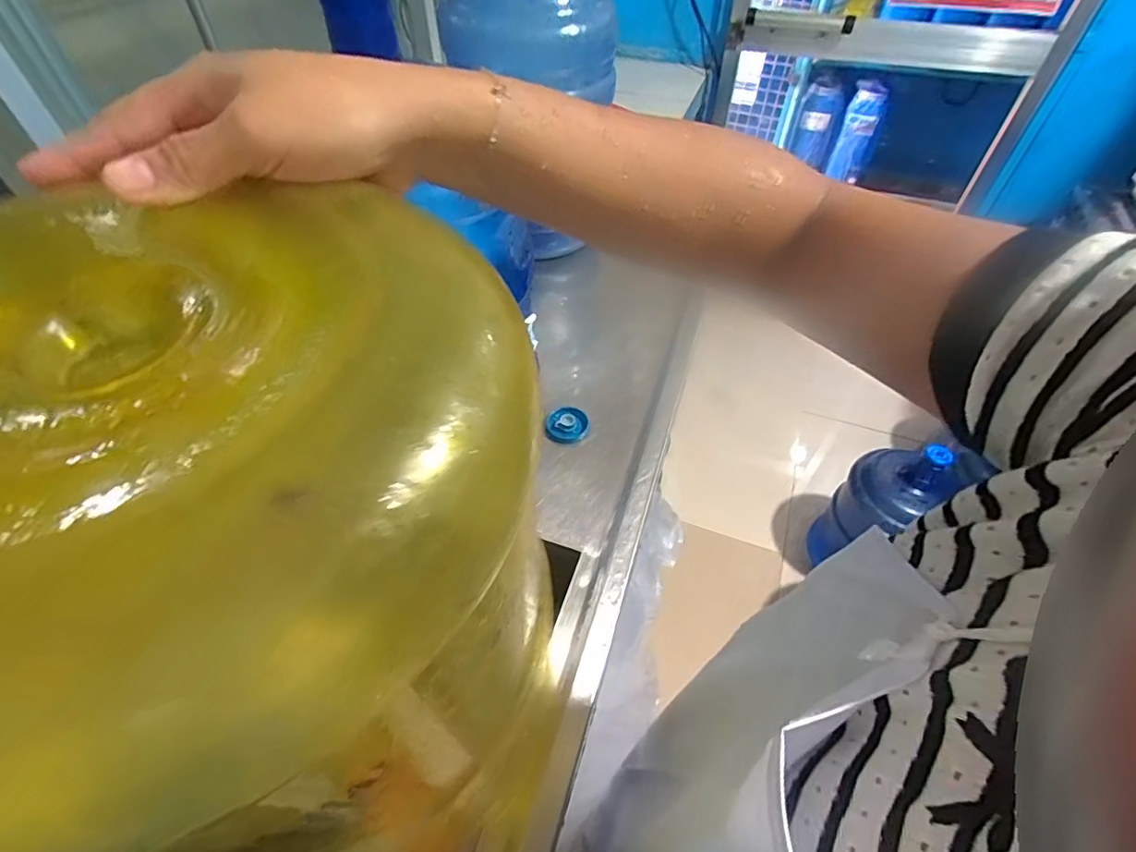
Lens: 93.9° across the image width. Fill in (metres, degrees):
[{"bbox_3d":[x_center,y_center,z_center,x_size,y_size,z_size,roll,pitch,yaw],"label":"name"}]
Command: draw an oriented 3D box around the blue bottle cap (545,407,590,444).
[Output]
[{"bbox_3d":[0.000,-0.002,0.728,0.057,0.021,0.051,4,51,3],"label":"blue bottle cap"}]

